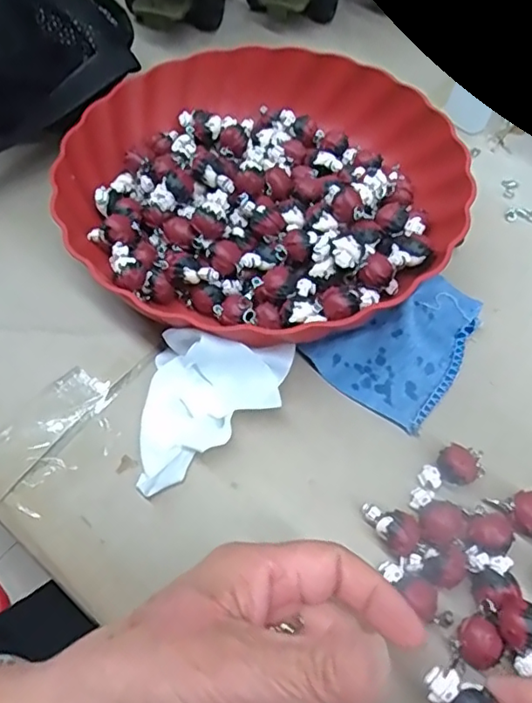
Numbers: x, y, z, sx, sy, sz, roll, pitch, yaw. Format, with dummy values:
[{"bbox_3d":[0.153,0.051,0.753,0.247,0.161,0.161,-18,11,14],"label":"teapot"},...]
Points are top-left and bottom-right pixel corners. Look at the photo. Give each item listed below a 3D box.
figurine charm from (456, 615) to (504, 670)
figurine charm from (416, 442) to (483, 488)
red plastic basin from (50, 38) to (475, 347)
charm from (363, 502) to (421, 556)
[{"bbox_3d":[0.093,0.128,0.250,0.016,0.016,0.020,-7,60,-6],"label":"figurine charm"},{"bbox_3d":[0.096,0.060,0.291,0.032,0.016,0.020,-28,64,-17],"label":"figurine charm"},{"bbox_3d":[-0.001,-0.110,0.367,0.241,0.048,0.232,1,60,-1],"label":"red plastic basin"},{"bbox_3d":[0.060,0.084,0.274,0.016,0.019,0.028,-40,68,-22],"label":"charm"}]

